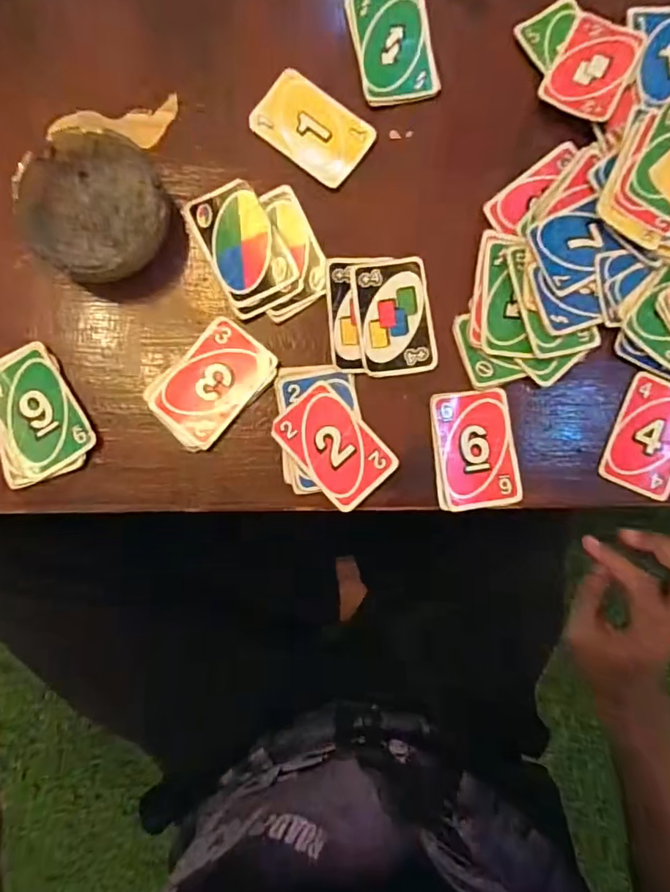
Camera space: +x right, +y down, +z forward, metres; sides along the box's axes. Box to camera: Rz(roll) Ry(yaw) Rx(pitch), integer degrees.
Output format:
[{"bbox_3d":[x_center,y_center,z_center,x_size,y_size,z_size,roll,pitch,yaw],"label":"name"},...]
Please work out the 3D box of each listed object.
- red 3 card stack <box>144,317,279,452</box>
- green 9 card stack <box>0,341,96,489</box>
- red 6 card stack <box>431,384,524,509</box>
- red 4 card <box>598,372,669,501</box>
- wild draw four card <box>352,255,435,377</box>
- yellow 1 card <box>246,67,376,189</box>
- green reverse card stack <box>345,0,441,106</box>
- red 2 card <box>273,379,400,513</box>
[{"bbox_3d":[-0.089,-0.044,0.369,0.059,0.004,0.089,41,88,1],"label":"red 3 card stack"},{"bbox_3d":[-0.214,-0.023,0.362,0.065,0.004,0.093,-23,88,-2],"label":"green 9 card stack"},{"bbox_3d":[0.102,0.003,0.374,0.058,0.005,0.085,-7,88,-1],"label":"red 6 card stack"},{"bbox_3d":[0.233,-0.007,0.377,0.055,0.004,0.083,21,88,2],"label":"red 4 card"},{"bbox_3d":[0.044,-0.095,0.378,0.053,0.004,0.084,-8,88,-1],"label":"wild draw four card"},{"bbox_3d":[-0.017,-0.236,0.382,0.085,0.004,0.056,37,90,1],"label":"yellow 1 card"},{"bbox_3d":[0.043,-0.298,0.381,0.058,0.004,0.085,-10,88,-1],"label":"green reverse card stack"},{"bbox_3d":[0.000,0.000,0.369,0.056,0.004,0.084,-42,86,-7],"label":"red 2 card"}]

